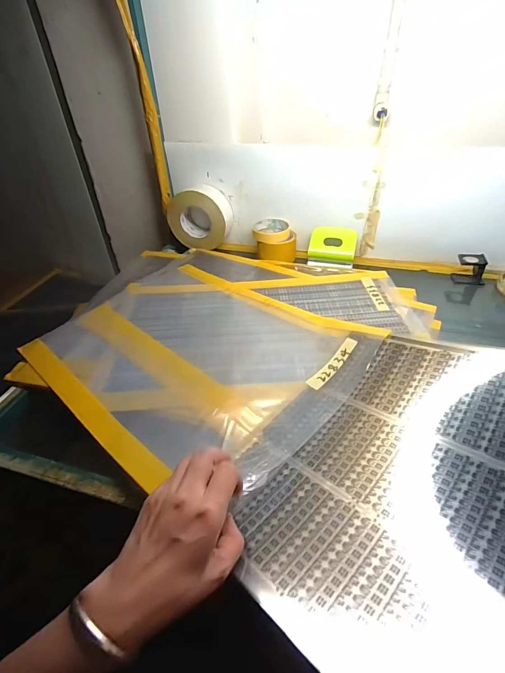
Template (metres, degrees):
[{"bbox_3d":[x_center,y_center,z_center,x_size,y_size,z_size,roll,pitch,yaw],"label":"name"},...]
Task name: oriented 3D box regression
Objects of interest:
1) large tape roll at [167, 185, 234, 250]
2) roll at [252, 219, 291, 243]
[{"bbox_3d":[-0.125,-0.282,0.822,0.149,0.126,0.064,5,42,12],"label":"large tape roll"},{"bbox_3d":[0.043,-0.242,0.789,0.081,0.028,0.081,2,41,9],"label":"roll"}]

